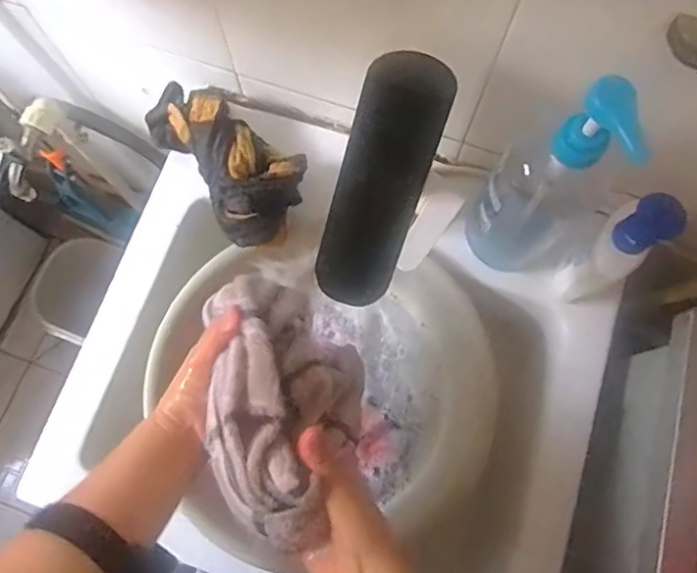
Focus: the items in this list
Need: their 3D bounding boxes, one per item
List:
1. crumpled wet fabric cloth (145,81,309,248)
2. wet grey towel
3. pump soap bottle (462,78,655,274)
[{"bbox_3d":[-0.124,-0.139,0.581,0.107,0.077,0.211,-37,79,-9],"label":"crumpled wet fabric cloth"},{"bbox_3d":[-0.044,0.089,0.417,0.110,0.059,0.196,-7,76,-2],"label":"wet grey towel"},{"bbox_3d":[0.165,-0.080,0.469,0.074,0.266,0.069,44,80,10],"label":"pump soap bottle"}]

